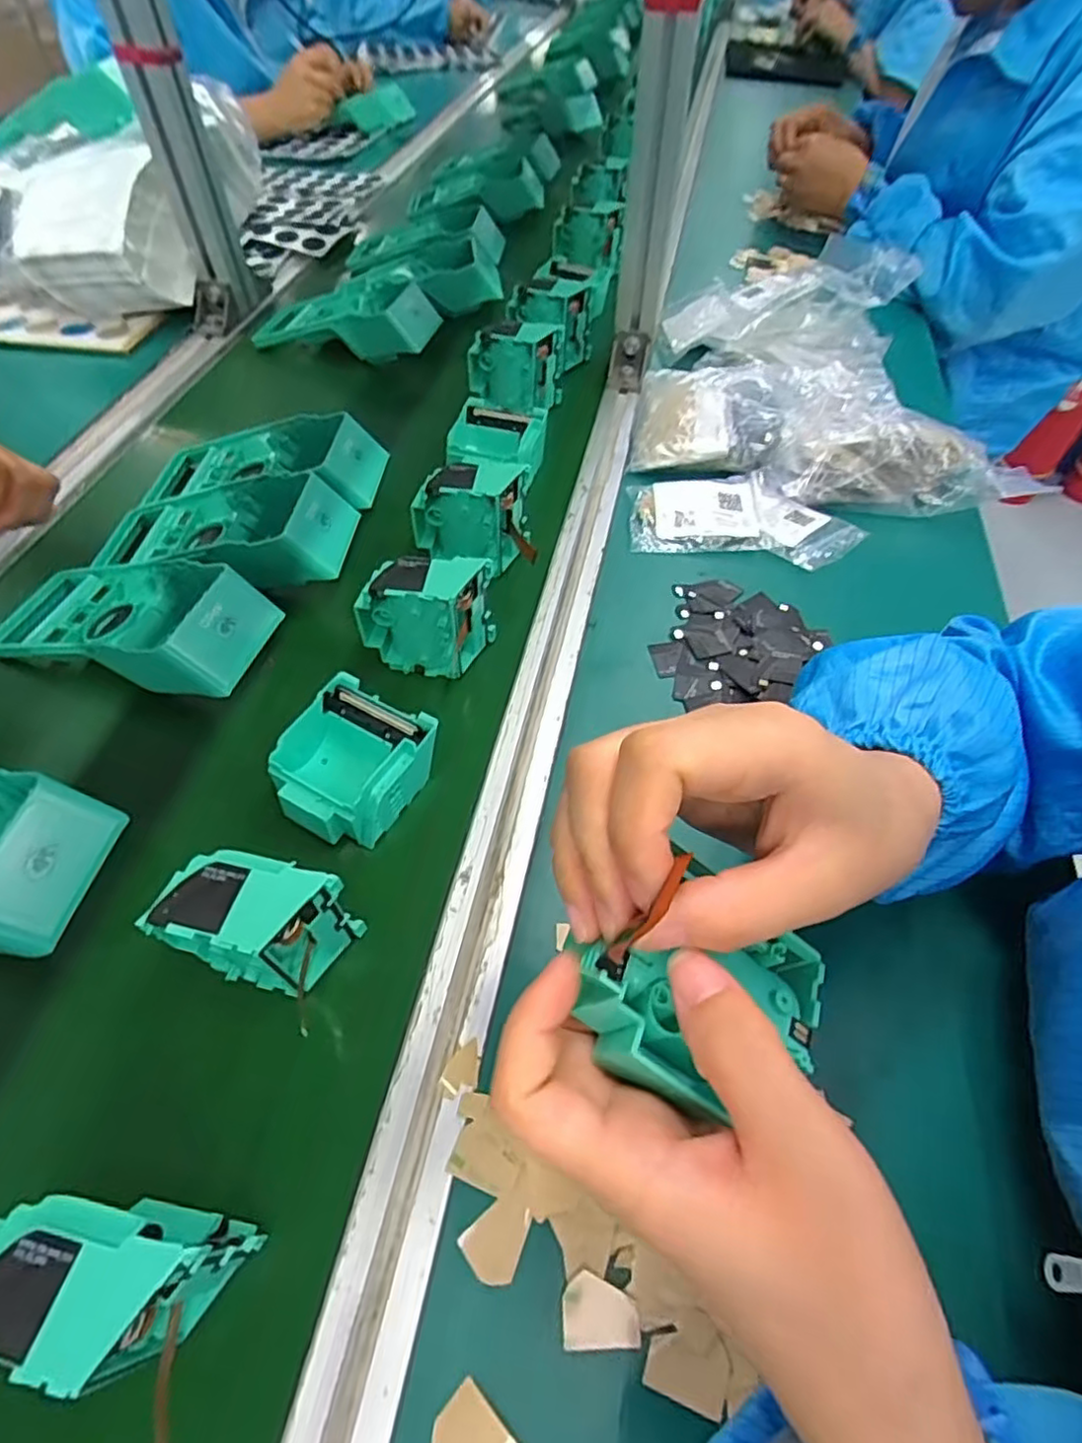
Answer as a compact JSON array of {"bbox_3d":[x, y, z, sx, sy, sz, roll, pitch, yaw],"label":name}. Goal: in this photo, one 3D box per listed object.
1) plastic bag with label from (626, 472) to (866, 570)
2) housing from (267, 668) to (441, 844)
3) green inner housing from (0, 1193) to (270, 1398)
[{"bbox_3d":[0.163,-0.163,0.526,0.178,0.018,0.085,8,55,5],"label":"plastic bag with label"},{"bbox_3d":[-0.109,0.027,0.381,0.076,0.041,0.081,25,58,16],"label":"housing"},{"bbox_3d":[-0.151,0.197,0.232,0.074,0.070,0.043,9,55,6],"label":"green inner housing"}]

